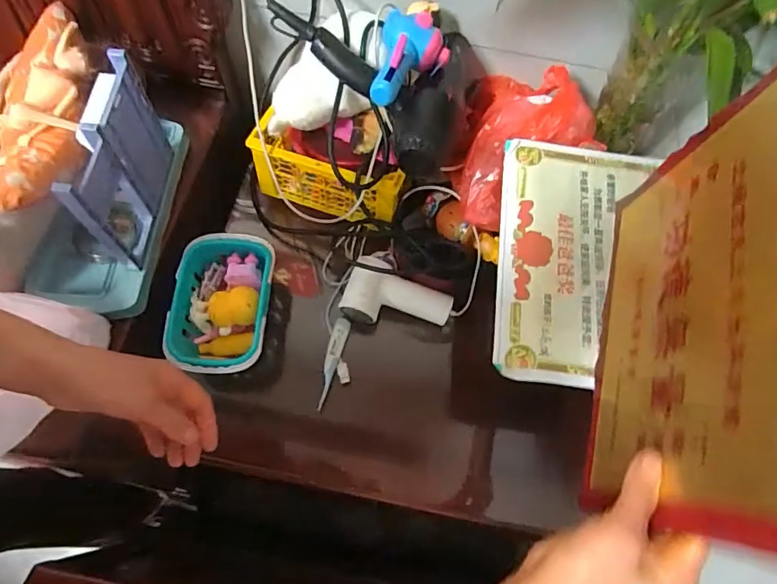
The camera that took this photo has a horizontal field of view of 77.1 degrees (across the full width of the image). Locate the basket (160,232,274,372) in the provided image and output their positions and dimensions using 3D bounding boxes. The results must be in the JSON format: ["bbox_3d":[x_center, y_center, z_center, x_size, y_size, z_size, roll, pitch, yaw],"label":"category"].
[{"bbox_3d":[-0.221,0.016,0.657,0.136,0.083,0.186,8,68,1],"label":"basket"}]

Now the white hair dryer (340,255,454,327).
[{"bbox_3d":[0.012,0.001,0.700,0.158,0.060,0.089,6,100,-12],"label":"white hair dryer"}]

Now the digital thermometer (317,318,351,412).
[{"bbox_3d":[-0.080,0.097,0.677,0.021,0.014,0.132,14,69,4],"label":"digital thermometer"}]

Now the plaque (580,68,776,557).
[{"bbox_3d":[0.214,0.014,0.346,0.034,0.219,0.291,15,69,4],"label":"plaque"}]

